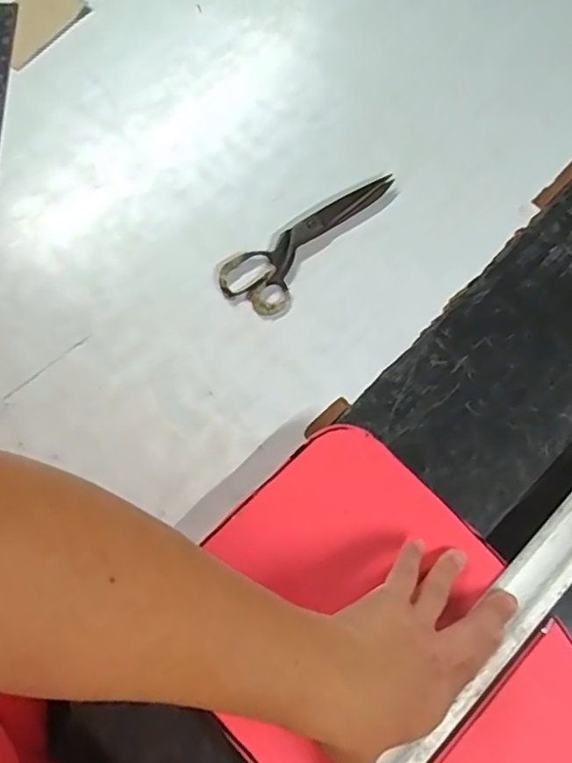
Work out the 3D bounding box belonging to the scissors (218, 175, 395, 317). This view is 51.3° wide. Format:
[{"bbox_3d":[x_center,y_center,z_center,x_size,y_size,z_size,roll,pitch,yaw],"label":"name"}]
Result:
[{"bbox_3d":[0.023,-0.137,0.560,0.065,0.009,0.191,43,76,14],"label":"scissors"}]

